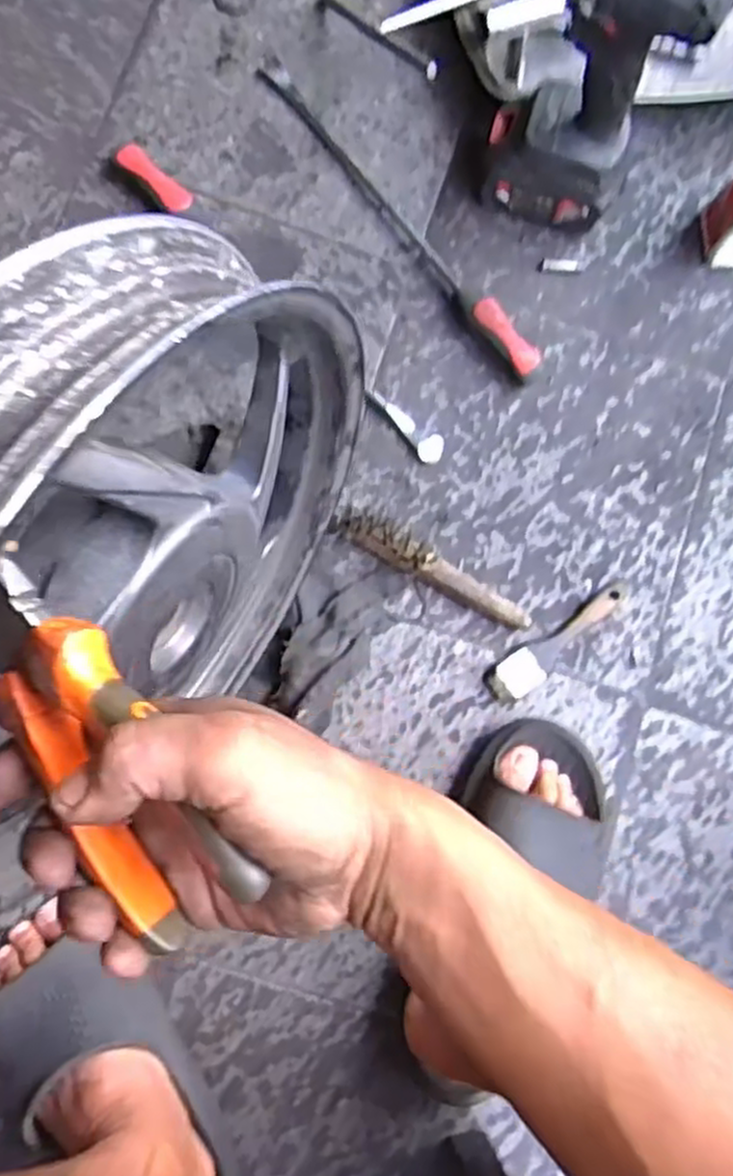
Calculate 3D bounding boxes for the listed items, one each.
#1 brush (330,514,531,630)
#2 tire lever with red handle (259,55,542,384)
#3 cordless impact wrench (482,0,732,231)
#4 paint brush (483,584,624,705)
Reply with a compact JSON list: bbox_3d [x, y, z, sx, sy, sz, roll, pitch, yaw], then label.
[{"bbox_3d":[0.056,-0.017,0.636,0.178,0.034,0.026,26,81,-2],"label":"brush"},{"bbox_3d":[0.029,-0.327,0.672,0.026,0.028,0.363,-38,88,-9],"label":"tire lever with red handle"},{"bbox_3d":[0.140,-0.382,0.583,0.168,0.249,0.062,18,82,-3],"label":"cordless impact wrench"},{"bbox_3d":[0.161,0.045,0.645,0.142,0.014,0.032,-36,88,-9],"label":"paint brush"}]

